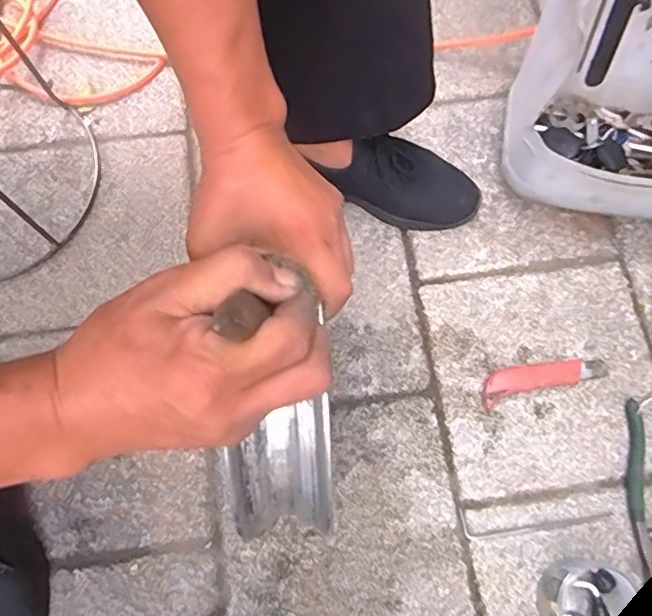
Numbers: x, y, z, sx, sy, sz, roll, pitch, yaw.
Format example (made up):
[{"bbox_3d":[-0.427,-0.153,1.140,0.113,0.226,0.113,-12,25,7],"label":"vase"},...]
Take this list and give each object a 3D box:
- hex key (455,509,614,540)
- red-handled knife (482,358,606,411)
[{"bbox_3d":[0.215,0.219,0.582,0.152,0.004,0.029,-1,71,-1],"label":"hex key"},{"bbox_3d":[0.240,0.074,0.627,0.143,0.020,0.036,-16,72,-6],"label":"red-handled knife"}]

